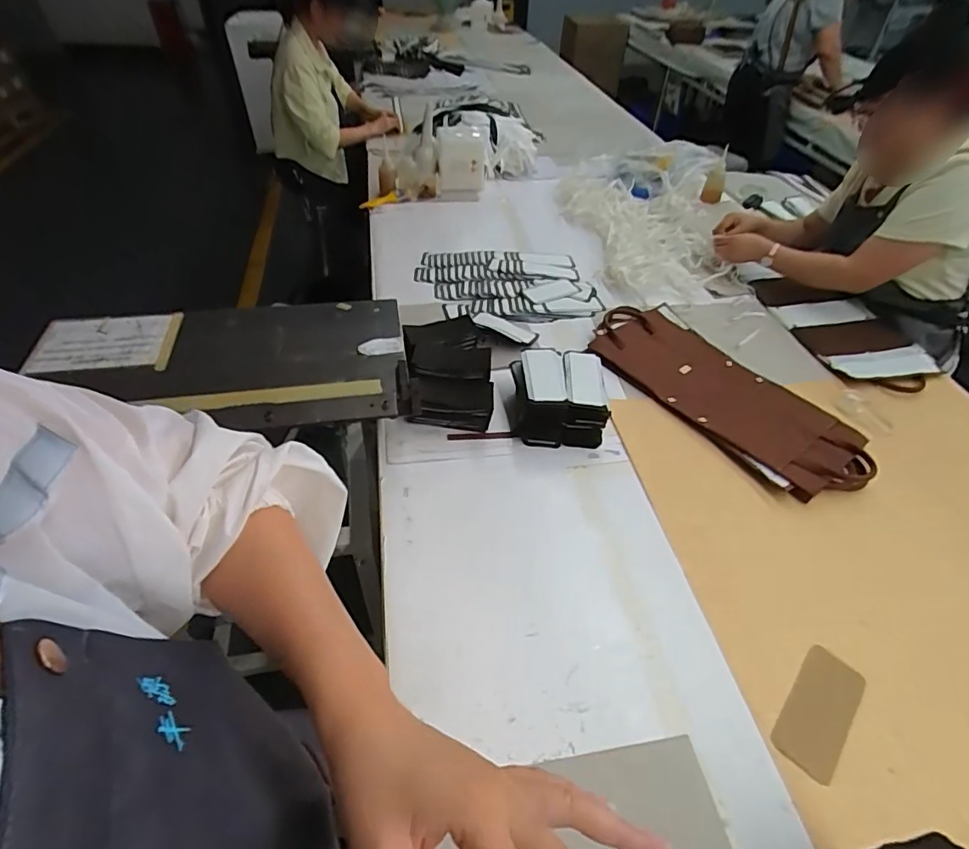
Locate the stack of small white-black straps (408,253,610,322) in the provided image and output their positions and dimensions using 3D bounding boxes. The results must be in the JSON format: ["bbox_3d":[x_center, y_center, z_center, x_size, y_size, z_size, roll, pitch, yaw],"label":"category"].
[{"bbox_3d":[0.061,-0.360,1.301,0.446,0.034,0.274,-1,46,-4],"label":"stack of small white-black straps"}]

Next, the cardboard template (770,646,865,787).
[{"bbox_3d":[0.433,0.366,0.659,0.068,0.010,0.167,35,54,27],"label":"cardboard template"}]

